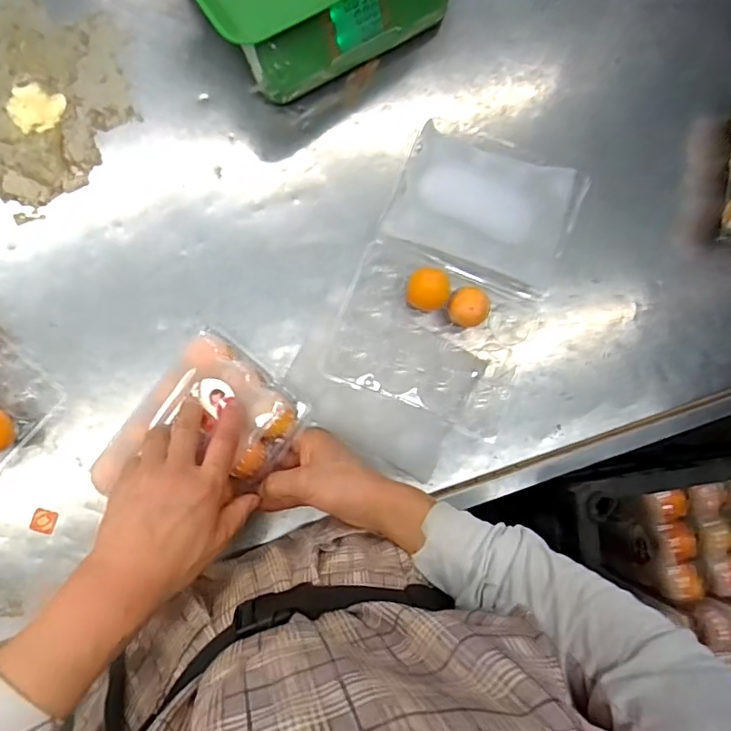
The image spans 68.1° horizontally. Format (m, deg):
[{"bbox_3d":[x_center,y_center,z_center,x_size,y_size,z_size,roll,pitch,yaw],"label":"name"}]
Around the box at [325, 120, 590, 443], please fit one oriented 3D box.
[{"bbox_3d":[0.099,-0.096,0.556,0.191,0.050,0.293,22,85,-3],"label":"box"}]

